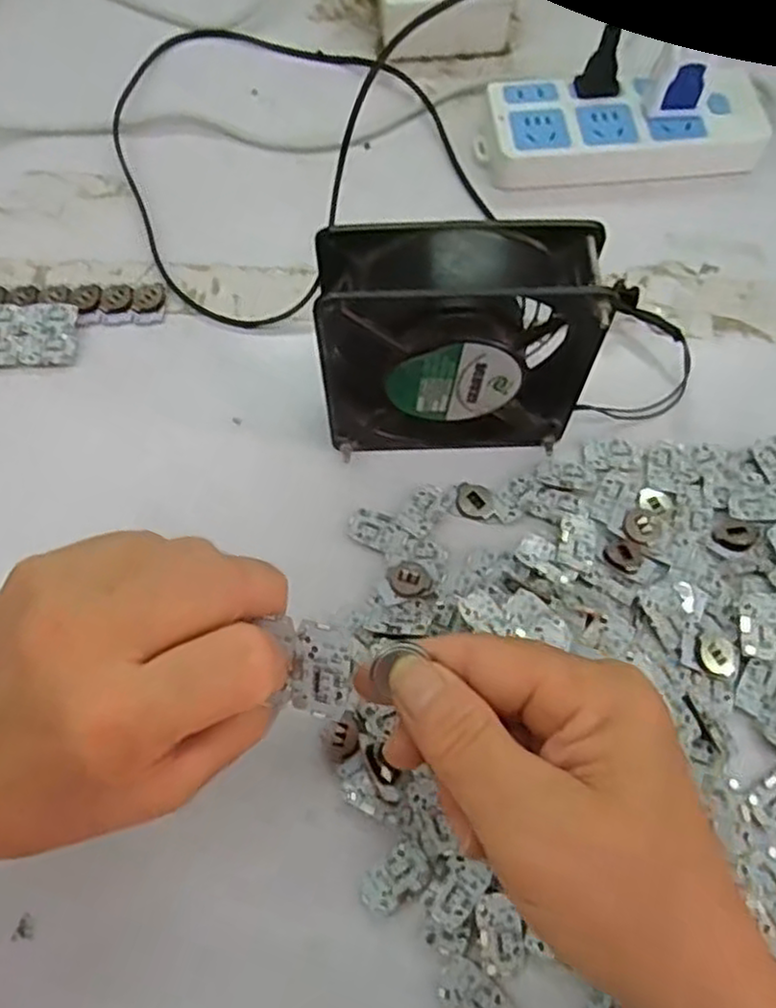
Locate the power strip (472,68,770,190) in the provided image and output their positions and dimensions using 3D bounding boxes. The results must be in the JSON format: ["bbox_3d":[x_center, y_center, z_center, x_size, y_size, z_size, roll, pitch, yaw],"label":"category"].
[{"bbox_3d":[0.146,-0.232,0.458,0.168,0.032,0.067,-1,65,0],"label":"power strip"}]

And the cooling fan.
[{"bbox_3d":[0.031,-0.071,0.339,0.118,0.114,0.047,1,65,1],"label":"cooling fan"}]

